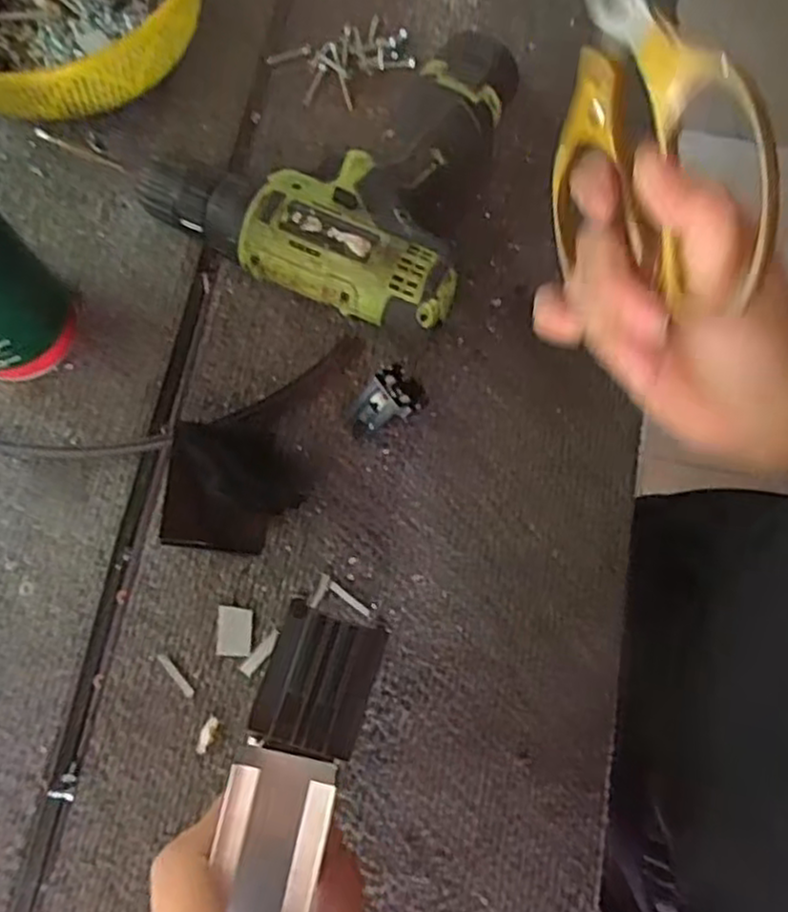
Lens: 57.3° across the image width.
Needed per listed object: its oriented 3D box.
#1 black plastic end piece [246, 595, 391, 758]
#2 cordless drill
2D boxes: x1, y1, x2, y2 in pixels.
[{"bbox_3d":[-0.025,0.075,0.240,0.034,0.013,0.043,18,74,3],"label":"black plastic end piece"},{"bbox_3d":[-0.036,-0.173,0.420,0.180,0.049,0.182,16,74,3],"label":"cordless drill"}]

